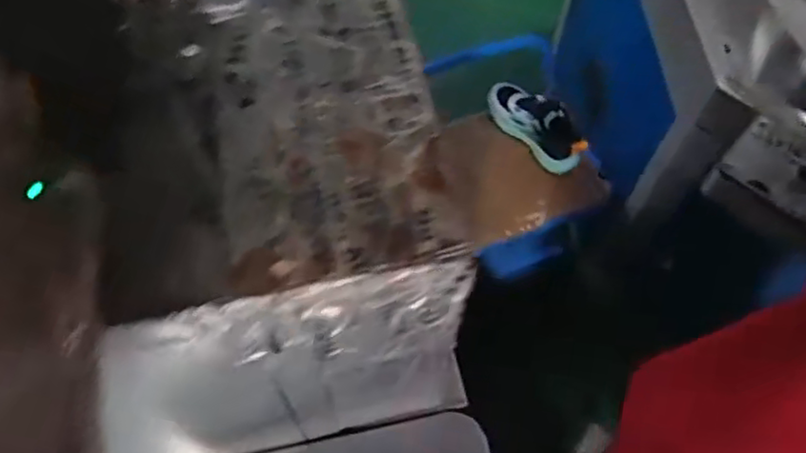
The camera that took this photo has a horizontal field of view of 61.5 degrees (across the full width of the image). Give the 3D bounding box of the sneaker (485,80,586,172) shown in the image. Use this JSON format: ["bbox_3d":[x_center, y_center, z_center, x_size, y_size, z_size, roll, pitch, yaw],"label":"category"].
[{"bbox_3d":[0.238,-0.196,1.237,0.065,0.105,0.211,-30,67,-17],"label":"sneaker"}]

